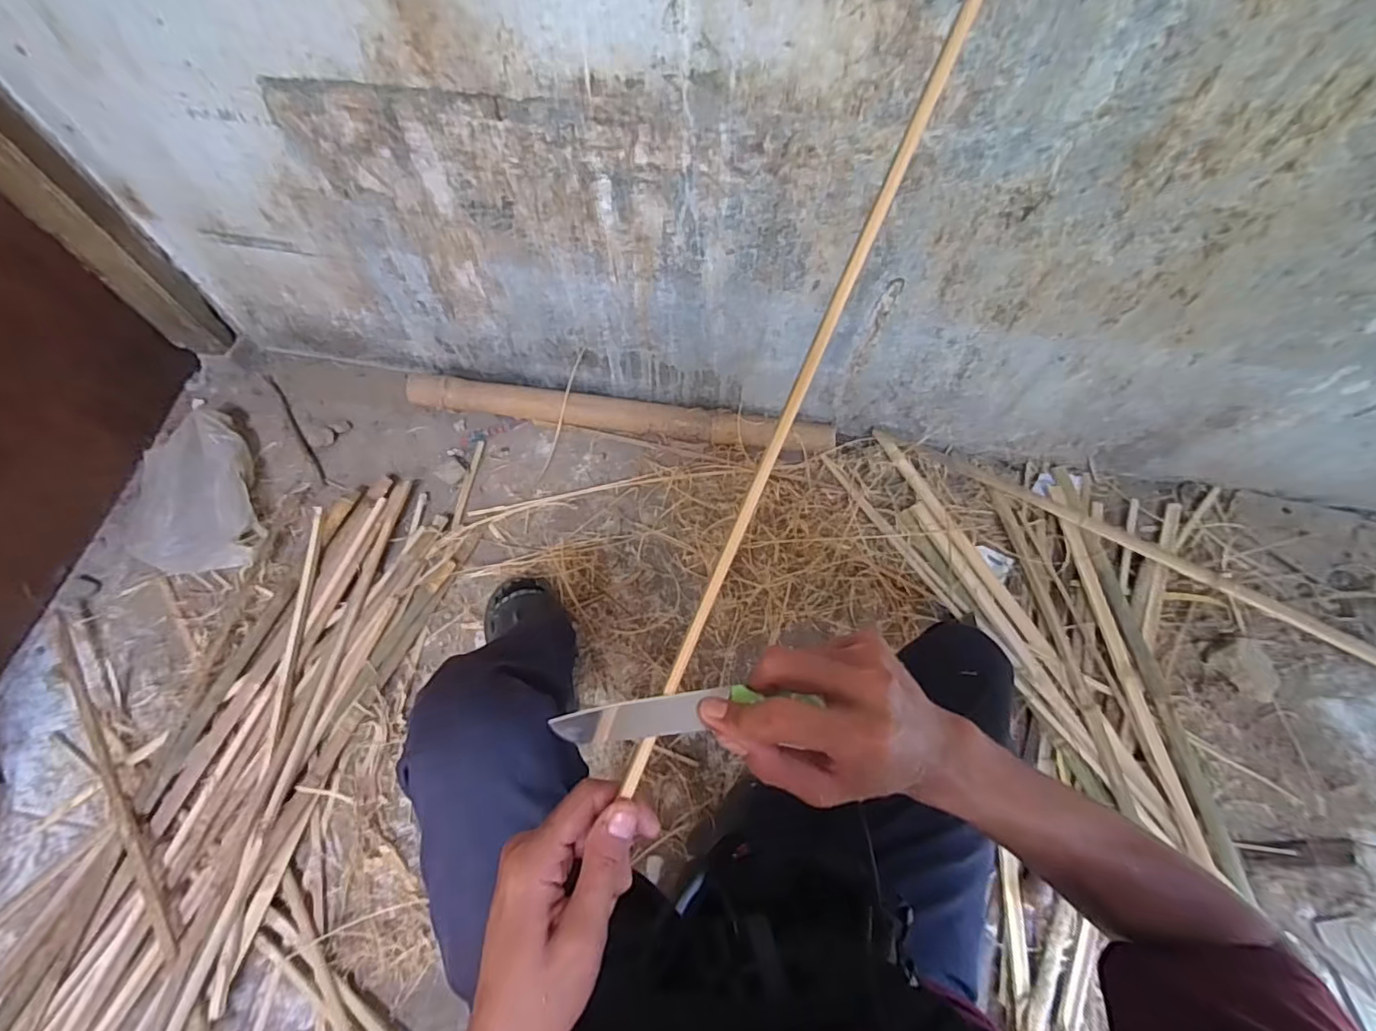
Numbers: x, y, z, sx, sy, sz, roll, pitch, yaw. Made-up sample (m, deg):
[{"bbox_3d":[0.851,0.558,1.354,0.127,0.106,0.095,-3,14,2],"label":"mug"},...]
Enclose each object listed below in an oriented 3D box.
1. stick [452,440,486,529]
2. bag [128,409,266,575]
[{"bbox_3d":[-0.428,-0.064,1.134,0.018,0.011,0.196,5,65,2],"label":"stick"},{"bbox_3d":[-0.931,-0.025,1.079,0.237,0.072,0.331,-22,67,-10],"label":"bag"}]

